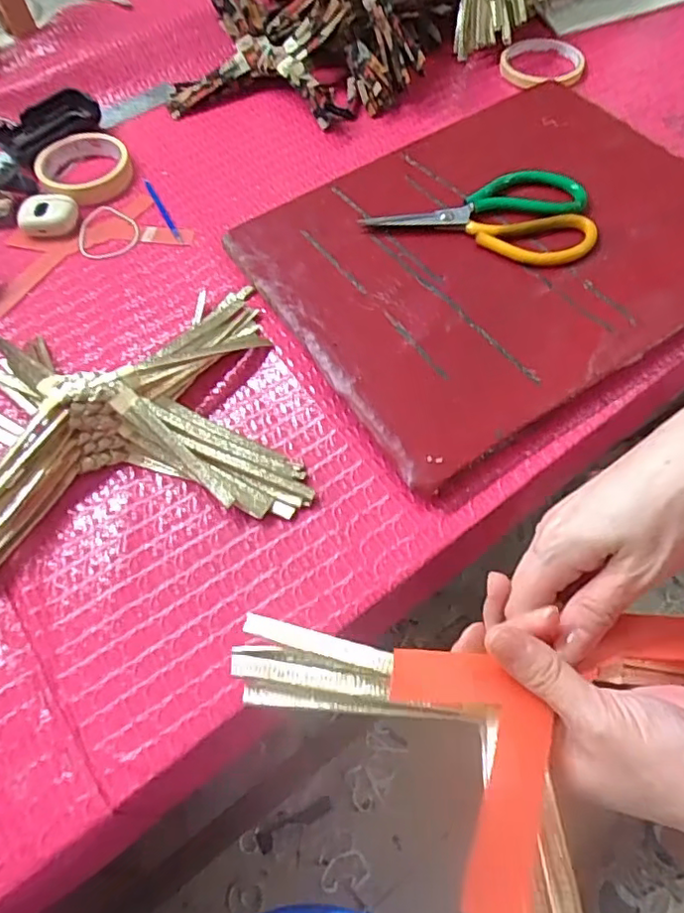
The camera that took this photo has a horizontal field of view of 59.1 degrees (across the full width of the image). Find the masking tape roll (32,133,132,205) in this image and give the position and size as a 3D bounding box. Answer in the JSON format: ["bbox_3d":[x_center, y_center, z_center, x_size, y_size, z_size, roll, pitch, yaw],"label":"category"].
[{"bbox_3d":[-0.258,-0.292,0.605,0.087,0.019,0.089,-2,60,3],"label":"masking tape roll"}]

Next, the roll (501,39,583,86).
[{"bbox_3d":[0.218,-0.427,0.660,0.089,0.014,0.087,-2,60,3],"label":"roll"}]

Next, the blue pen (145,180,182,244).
[{"bbox_3d":[-0.173,-0.238,0.582,0.006,0.004,0.106,-26,62,-10],"label":"blue pen"}]

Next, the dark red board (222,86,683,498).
[{"bbox_3d":[0.137,-0.185,0.516,0.395,0.025,0.302,-31,63,-13],"label":"dark red board"}]

